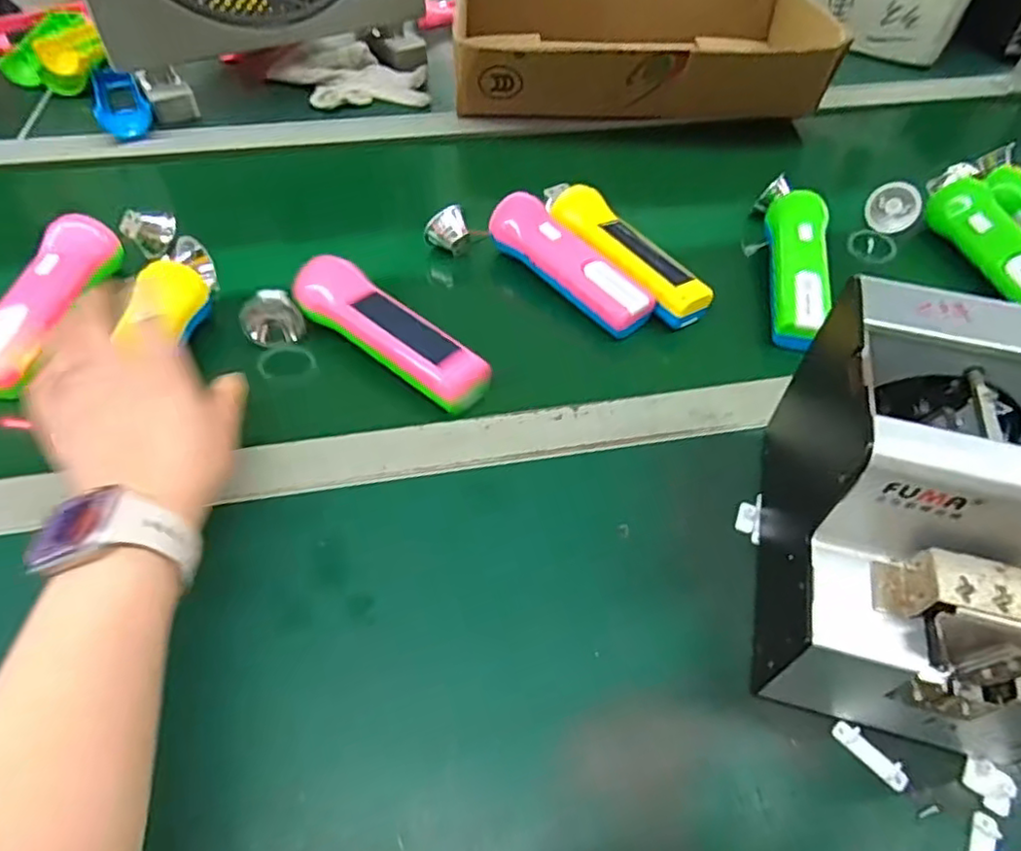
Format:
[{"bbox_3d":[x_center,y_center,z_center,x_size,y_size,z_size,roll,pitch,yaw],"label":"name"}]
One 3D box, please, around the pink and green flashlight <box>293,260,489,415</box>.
[{"bbox_3d":[-0.089,-0.070,0.470,0.164,0.034,0.046,33,57,23],"label":"pink and green flashlight"}]

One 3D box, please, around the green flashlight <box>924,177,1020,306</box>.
[{"bbox_3d":[0.431,-0.155,0.562,0.037,0.044,0.158,21,41,-41],"label":"green flashlight"}]

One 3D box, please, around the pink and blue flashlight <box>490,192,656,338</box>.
[{"bbox_3d":[0.046,-0.136,0.533,0.044,0.035,0.165,-35,59,-26],"label":"pink and blue flashlight"}]

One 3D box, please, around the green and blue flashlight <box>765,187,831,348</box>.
[{"bbox_3d":[0.241,-0.133,0.536,0.045,0.035,0.166,10,51,7],"label":"green and blue flashlight"}]

